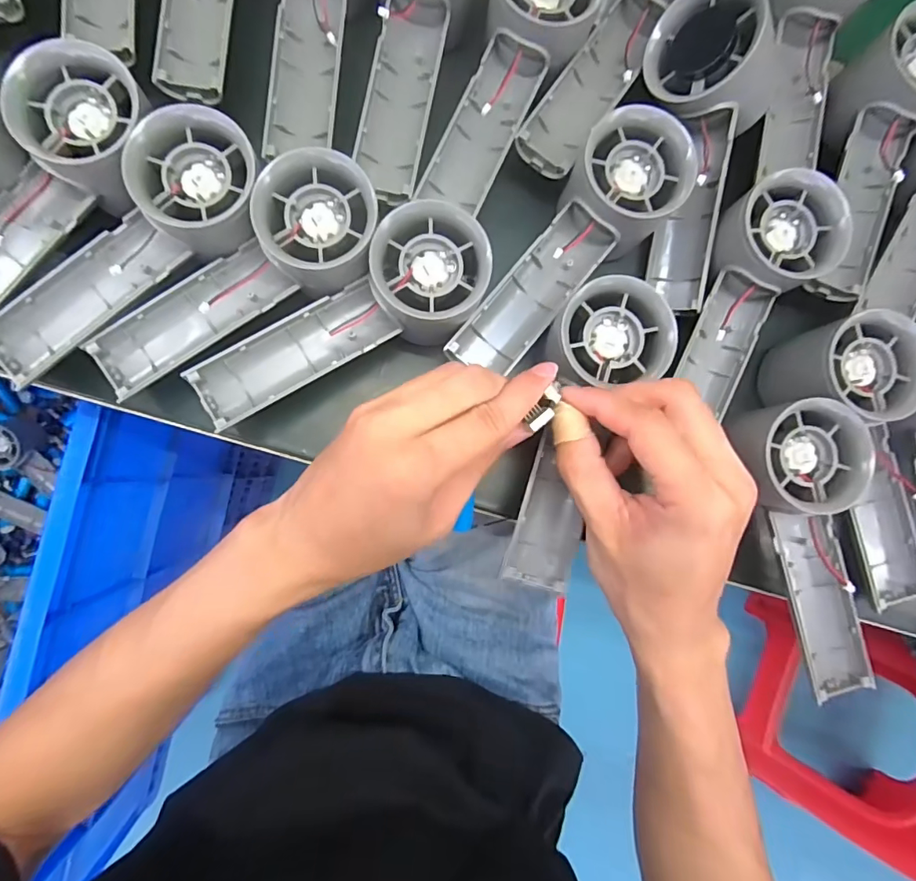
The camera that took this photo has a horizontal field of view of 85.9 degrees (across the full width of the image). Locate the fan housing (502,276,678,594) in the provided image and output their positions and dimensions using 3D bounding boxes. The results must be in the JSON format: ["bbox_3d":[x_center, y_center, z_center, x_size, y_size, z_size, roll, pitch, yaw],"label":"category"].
[{"bbox_3d":[0.060,-0.003,0.251,0.057,0.033,0.159,19,86,-4],"label":"fan housing"}]

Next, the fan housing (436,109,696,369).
[{"bbox_3d":[0.057,-0.100,0.270,0.054,0.048,0.158,41,97,-2],"label":"fan housing"}]

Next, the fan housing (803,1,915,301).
[{"bbox_3d":[0.231,-0.158,0.272,0.055,0.044,0.148,26,85,-4],"label":"fan housing"}]

